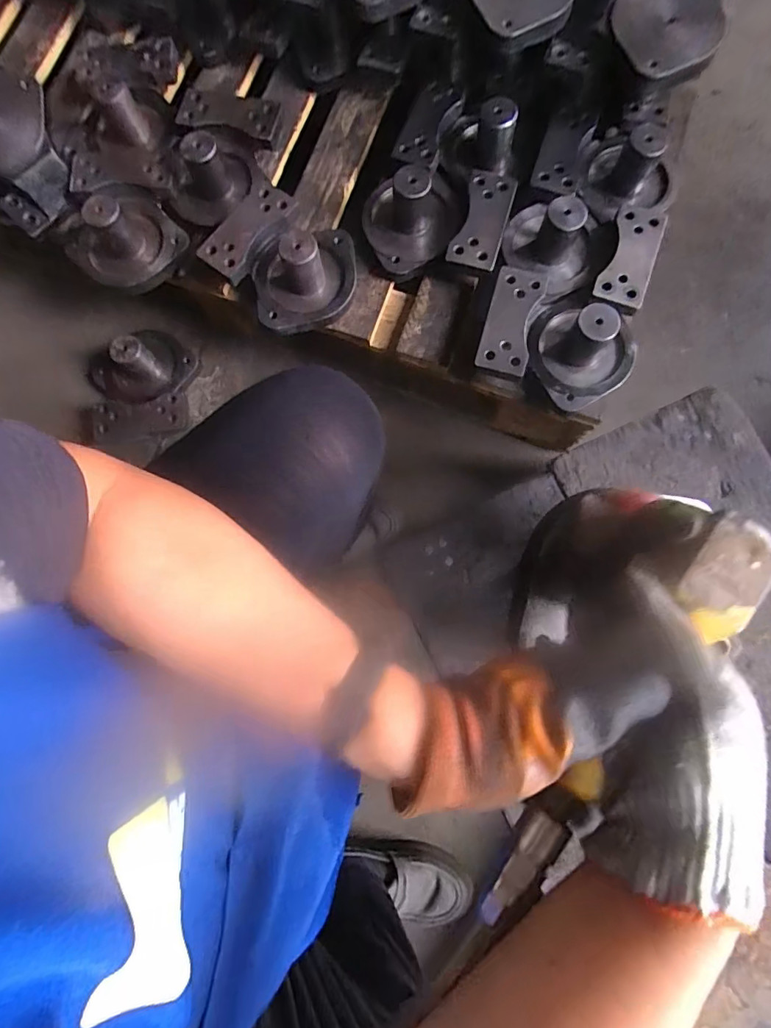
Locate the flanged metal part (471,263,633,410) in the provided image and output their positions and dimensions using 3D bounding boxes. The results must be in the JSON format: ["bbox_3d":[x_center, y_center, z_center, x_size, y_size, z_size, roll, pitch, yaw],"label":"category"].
[{"bbox_3d":[0.221,-0.228,0.599,0.200,0.081,0.153,23,81,6],"label":"flanged metal part"}]

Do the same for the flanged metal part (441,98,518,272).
[{"bbox_3d":[0.129,-0.448,0.644,0.093,0.083,0.247,-1,80,2],"label":"flanged metal part"}]

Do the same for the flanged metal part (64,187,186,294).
[{"bbox_3d":[-0.370,-0.396,0.663,0.135,0.076,0.136,0,80,2],"label":"flanged metal part"}]

